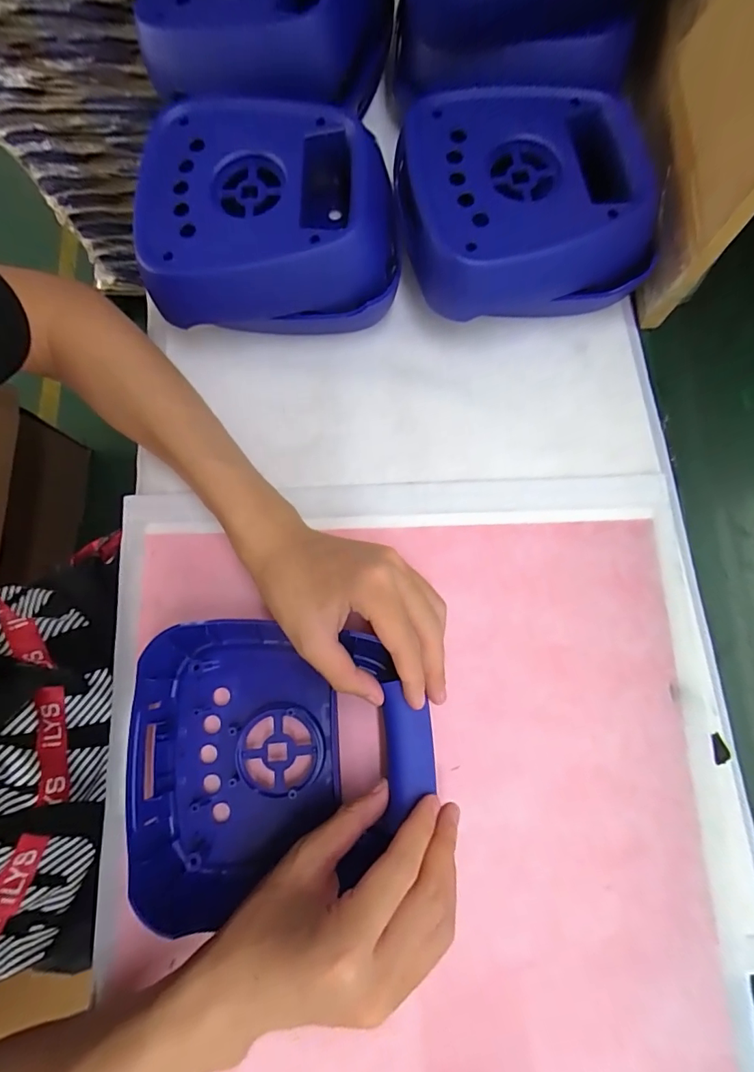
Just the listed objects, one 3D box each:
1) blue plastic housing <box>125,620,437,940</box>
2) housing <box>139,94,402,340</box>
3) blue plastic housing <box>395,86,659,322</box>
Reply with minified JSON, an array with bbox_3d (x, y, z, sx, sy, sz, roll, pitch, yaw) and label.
[{"bbox_3d":[-0.061,0.139,0.279,0.180,0.056,0.163,0,79,-1],"label":"blue plastic housing"},{"bbox_3d":[-0.076,-0.233,0.340,0.174,0.073,0.160,-5,79,-2],"label":"housing"},{"bbox_3d":[0.107,-0.246,0.345,0.182,0.069,0.158,-9,80,-3],"label":"blue plastic housing"}]

